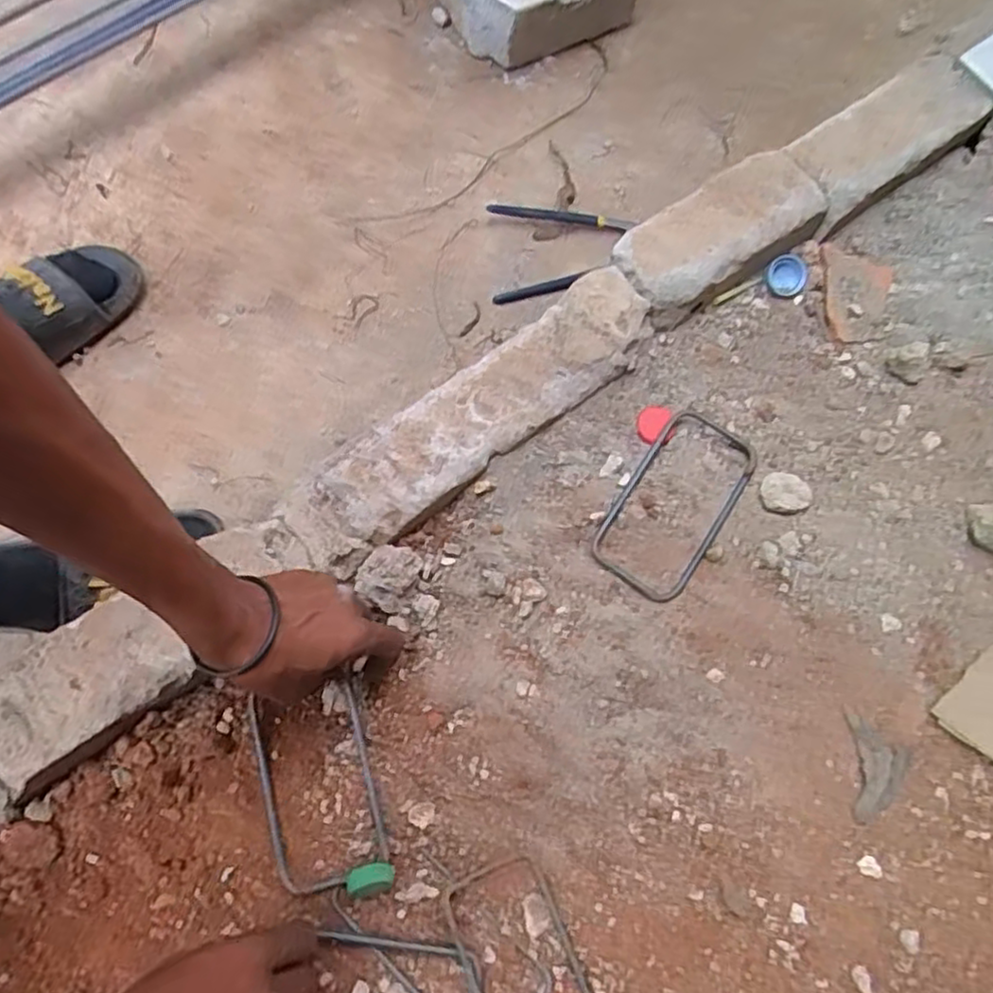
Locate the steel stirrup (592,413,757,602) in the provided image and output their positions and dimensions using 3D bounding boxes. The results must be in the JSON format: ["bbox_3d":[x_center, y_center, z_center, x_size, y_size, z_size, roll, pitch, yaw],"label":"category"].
[{"bbox_3d":[0.138,0.005,0.536,0.076,0.008,0.148,33,79,8],"label":"steel stirrup"}]

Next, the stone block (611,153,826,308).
[{"bbox_3d":[0.175,-0.210,0.562,0.169,0.048,0.072,-34,78,-7],"label":"stone block"}]

